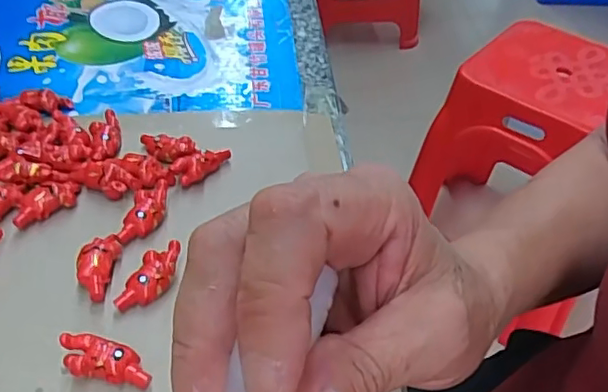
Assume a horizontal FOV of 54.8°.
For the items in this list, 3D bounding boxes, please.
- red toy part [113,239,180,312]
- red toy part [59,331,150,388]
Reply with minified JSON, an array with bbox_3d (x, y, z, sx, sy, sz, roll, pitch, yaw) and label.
[{"bbox_3d":[-0.078,0.040,0.297,0.019,0.011,0.042,26,63,20],"label":"red toy part"},{"bbox_3d":[-0.089,0.075,0.263,0.041,0.015,0.017,9,43,4],"label":"red toy part"}]

